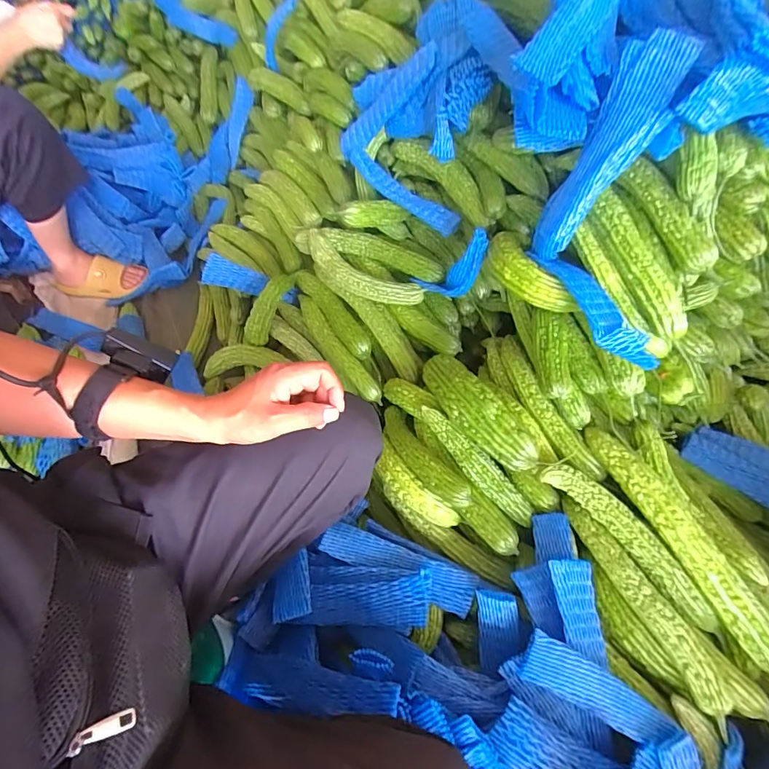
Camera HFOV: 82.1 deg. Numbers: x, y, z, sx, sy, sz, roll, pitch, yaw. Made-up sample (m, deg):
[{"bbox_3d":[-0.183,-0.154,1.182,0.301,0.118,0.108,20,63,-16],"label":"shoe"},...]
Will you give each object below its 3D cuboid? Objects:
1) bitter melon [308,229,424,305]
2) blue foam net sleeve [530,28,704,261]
[{"bbox_3d":[-0.046,-0.207,0.835,0.241,0.040,0.057,29,60,3],"label":"bitter melon"},{"bbox_3d":[0.273,-0.283,0.554,0.083,0.268,0.056,40,28,23],"label":"blue foam net sleeve"}]

